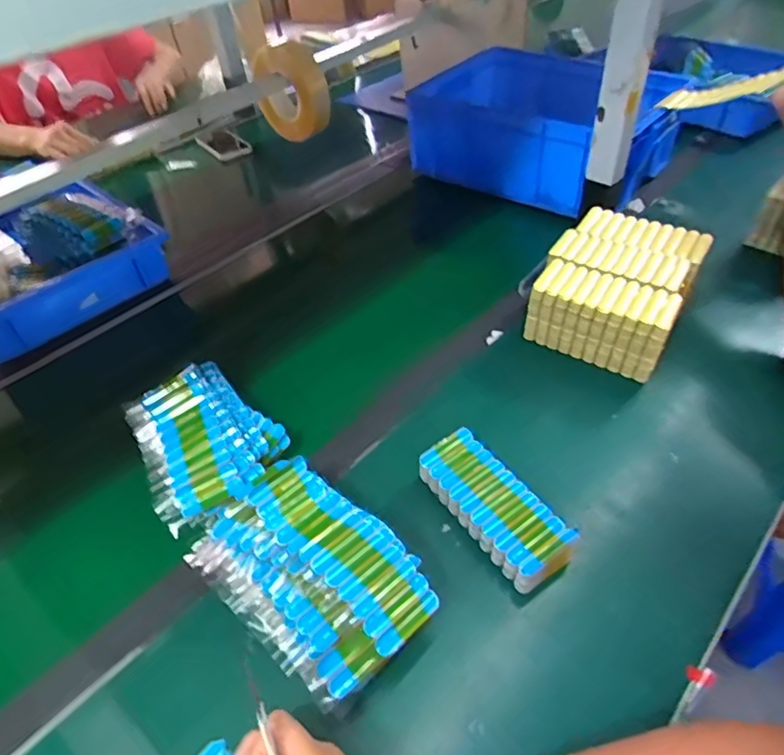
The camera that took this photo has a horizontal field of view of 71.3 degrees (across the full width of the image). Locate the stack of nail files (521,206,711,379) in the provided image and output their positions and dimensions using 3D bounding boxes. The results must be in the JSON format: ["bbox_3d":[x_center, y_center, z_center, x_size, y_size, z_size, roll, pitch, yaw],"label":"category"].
[{"bbox_3d":[0.287,-0.113,0.703,0.165,0.088,0.196,23,52,25],"label":"stack of nail files"}]

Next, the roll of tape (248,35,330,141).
[{"bbox_3d":[-0.177,-0.505,0.961,0.149,0.146,0.048,28,55,29],"label":"roll of tape"}]

